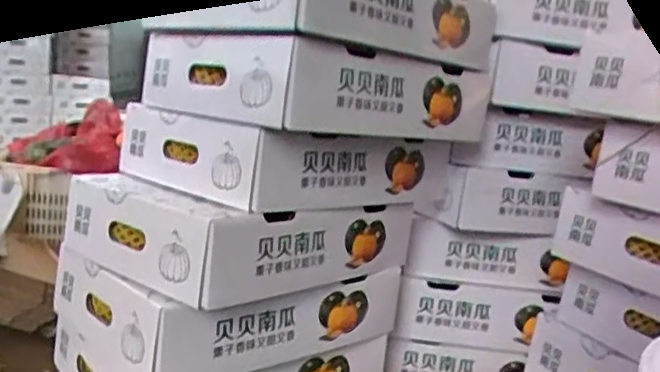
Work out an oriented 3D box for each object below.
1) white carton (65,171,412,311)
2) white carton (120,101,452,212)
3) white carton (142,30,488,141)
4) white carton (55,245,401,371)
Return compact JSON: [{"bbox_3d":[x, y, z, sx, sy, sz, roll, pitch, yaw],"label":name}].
[{"bbox_3d":[-0.103,0.043,0.782,0.266,0.089,0.347,13,11,38],"label":"white carton"},{"bbox_3d":[-0.035,-0.037,0.810,0.274,0.090,0.356,15,12,43],"label":"white carton"},{"bbox_3d":[0.007,-0.123,0.778,0.241,0.088,0.388,15,12,43],"label":"white carton"},{"bbox_3d":[-0.120,0.131,0.792,0.268,0.089,0.353,15,12,43],"label":"white carton"}]

